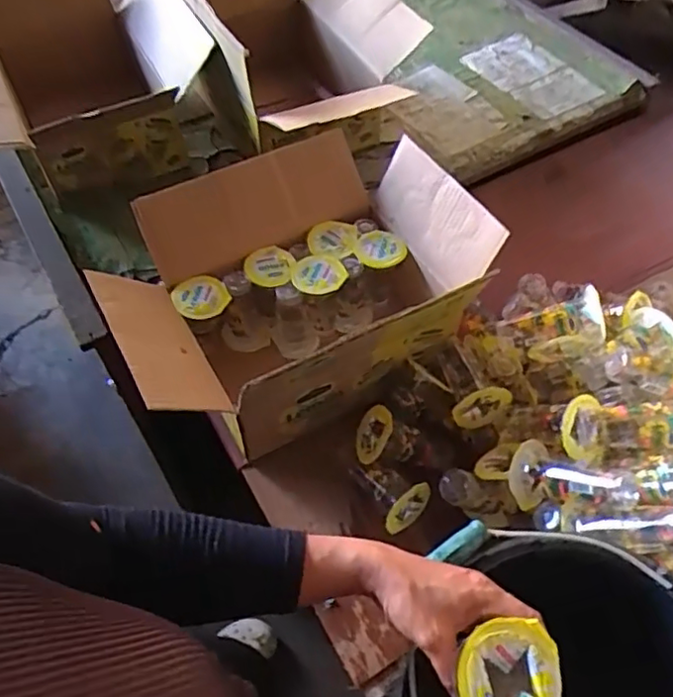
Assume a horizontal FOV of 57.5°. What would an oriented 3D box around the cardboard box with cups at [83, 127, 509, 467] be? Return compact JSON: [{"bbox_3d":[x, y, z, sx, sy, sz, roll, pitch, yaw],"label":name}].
[{"bbox_3d":[-0.058,-0.075,0.854,0.472,0.225,0.349,-25,60,-16],"label":"cardboard box with cups"}]

